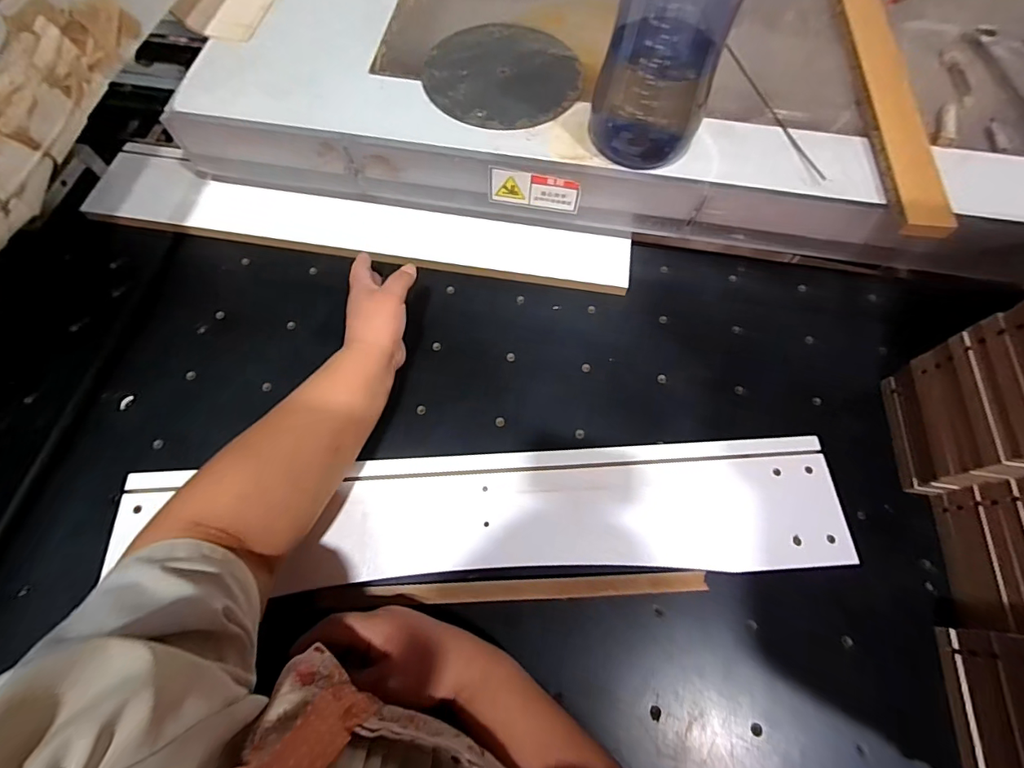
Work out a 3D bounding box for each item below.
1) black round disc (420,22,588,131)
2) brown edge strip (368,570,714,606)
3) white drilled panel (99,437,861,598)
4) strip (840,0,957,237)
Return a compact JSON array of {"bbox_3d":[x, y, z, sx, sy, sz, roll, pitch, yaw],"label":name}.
[{"bbox_3d":[-0.012,-0.358,0.526,0.170,0.005,0.180,0,67,0],"label":"black round disc"},{"bbox_3d":[0.026,0.184,0.412,0.297,0.018,0.020,-2,67,-2],"label":"brown edge strip"},{"bbox_3d":[-0.023,0.124,0.424,0.662,0.024,0.116,-3,68,-2],"label":"white drilled panel"},{"bbox_3d":[0.428,-0.477,0.564,0.050,0.018,0.737,3,68,6],"label":"strip"}]

